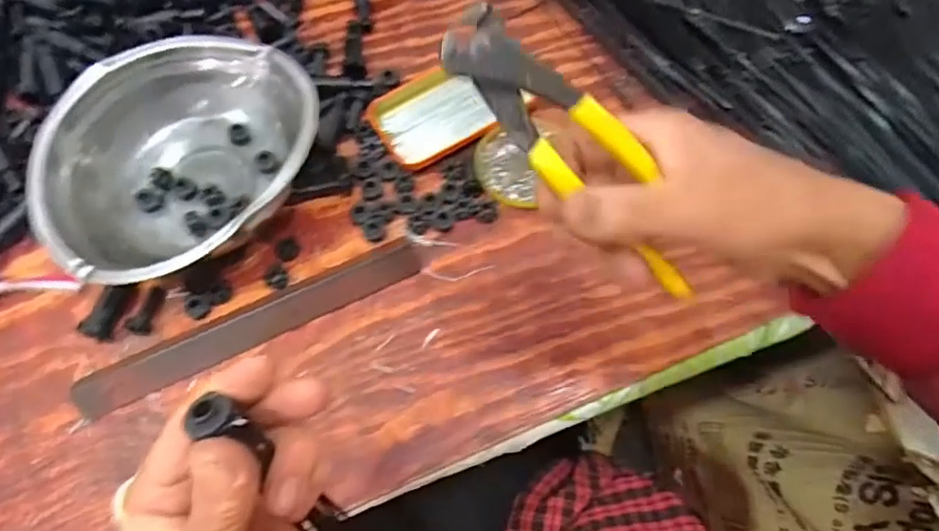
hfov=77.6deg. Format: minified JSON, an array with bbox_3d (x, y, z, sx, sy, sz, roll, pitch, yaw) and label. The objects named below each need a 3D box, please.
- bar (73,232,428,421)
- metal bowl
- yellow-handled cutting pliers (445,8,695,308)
[{"bbox_3d":[-0.162,0.043,0.445,0.264,0.011,0.034,-25,68,-8],"label":"bar"},{"bbox_3d":[-0.211,-0.079,0.455,0.191,0.081,0.189,-1,67,2],"label":"metal bowl"},{"bbox_3d":[0.051,-0.045,0.261,0.159,0.024,0.034,45,72,-18],"label":"yellow-handled cutting pliers"}]

